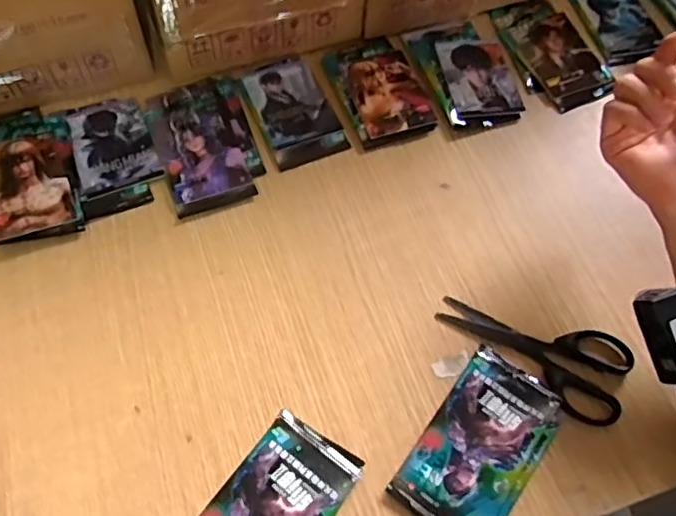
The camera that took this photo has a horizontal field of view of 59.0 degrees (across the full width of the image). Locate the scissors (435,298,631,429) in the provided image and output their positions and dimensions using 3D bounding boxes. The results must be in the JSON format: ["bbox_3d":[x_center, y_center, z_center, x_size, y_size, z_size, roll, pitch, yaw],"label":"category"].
[{"bbox_3d":[0.159,0.066,0.480,0.151,0.010,0.072,33,65,12],"label":"scissors"}]

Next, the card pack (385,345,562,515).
[{"bbox_3d":[0.105,0.136,0.439,0.077,0.005,0.134,35,66,13],"label":"card pack"}]

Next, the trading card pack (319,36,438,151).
[{"bbox_3d":[0.041,-0.169,0.594,0.083,0.006,0.129,-17,66,-13],"label":"trading card pack"}]

